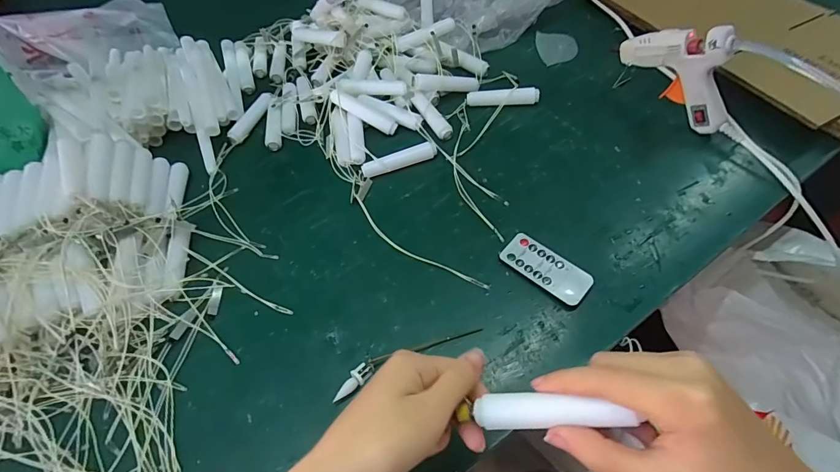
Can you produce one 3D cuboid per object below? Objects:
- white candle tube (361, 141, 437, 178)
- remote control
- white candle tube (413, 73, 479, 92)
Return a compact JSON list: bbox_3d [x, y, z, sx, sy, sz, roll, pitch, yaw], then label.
[{"bbox_3d":[-0.023,-0.088,0.468,0.087,0.016,0.019,-22,58,-8],"label":"white candle tube"},{"bbox_3d":[0.119,0.030,0.384,0.083,0.010,0.039,37,68,25],"label":"remote control"},{"bbox_3d":[0.036,-0.196,0.519,0.087,0.019,0.013,-5,57,-20],"label":"white candle tube"}]

